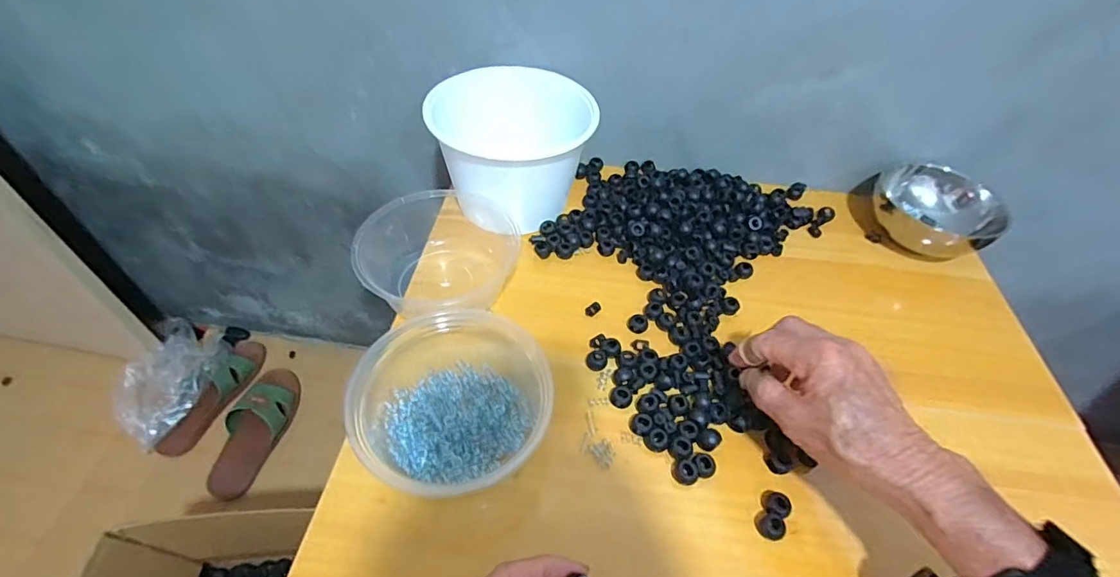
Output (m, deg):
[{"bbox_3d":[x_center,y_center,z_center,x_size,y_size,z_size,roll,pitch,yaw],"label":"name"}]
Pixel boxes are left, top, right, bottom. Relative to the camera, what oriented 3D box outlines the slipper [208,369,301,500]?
[{"bbox_3d":[-0.522,0.238,0.870,0.087,0.060,0.233,5,50,0],"label":"slipper"}]

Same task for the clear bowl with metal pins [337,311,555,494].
[{"bbox_3d":[-0.080,0.084,0.372,0.125,0.068,0.128,2,51,-3],"label":"clear bowl with metal pins"}]

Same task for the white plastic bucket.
[{"bbox_3d":[-0.049,-0.147,0.538,0.162,0.117,0.131,-30,59,-25],"label":"white plastic bucket"}]

